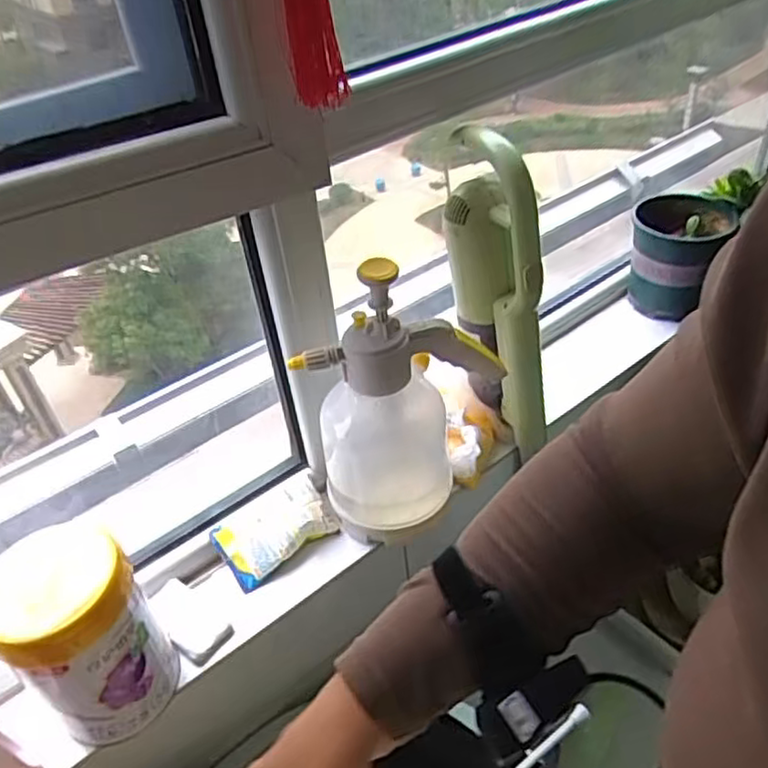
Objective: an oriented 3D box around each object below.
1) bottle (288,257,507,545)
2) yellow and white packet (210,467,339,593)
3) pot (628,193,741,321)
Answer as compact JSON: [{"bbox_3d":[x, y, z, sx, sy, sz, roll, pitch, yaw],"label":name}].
[{"bbox_3d":[0.026,0.026,0.771,0.222,0.323,0.124,-7,41,-1],"label":"bottle"},{"bbox_3d":[-0.133,0.177,0.854,0.143,0.039,0.087,-31,47,-26],"label":"yellow and white packet"},{"bbox_3d":[0.461,-0.199,1.084,0.139,0.166,0.143,11,43,19],"label":"pot"}]

